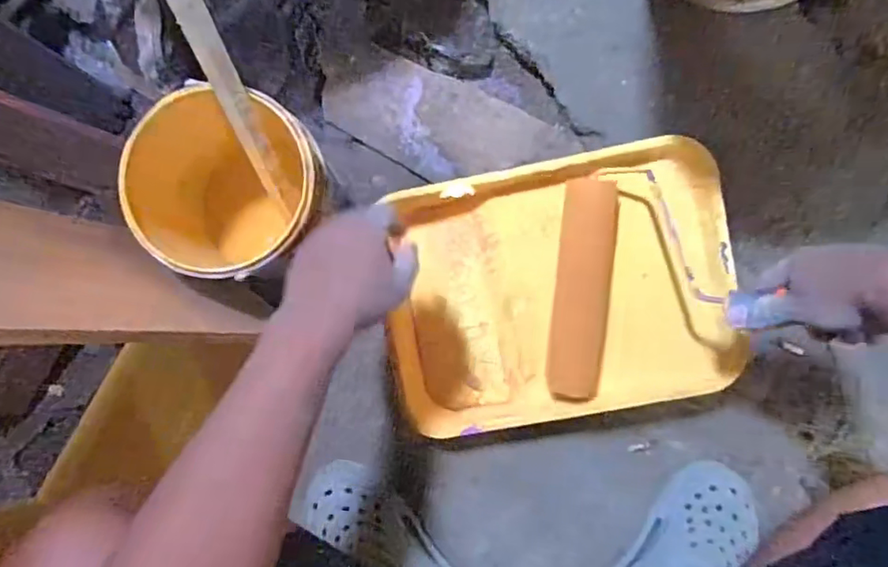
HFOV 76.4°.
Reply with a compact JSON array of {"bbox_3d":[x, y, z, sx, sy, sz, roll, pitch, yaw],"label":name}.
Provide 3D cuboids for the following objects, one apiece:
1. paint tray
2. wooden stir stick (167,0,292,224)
[{"bbox_3d":[0.125,0.008,0.661,0.387,0.064,0.291,-9,94,5],"label":"paint tray"},{"bbox_3d":[-0.192,-0.163,0.521,0.023,0.281,0.018,-4,53,4],"label":"wooden stir stick"}]

